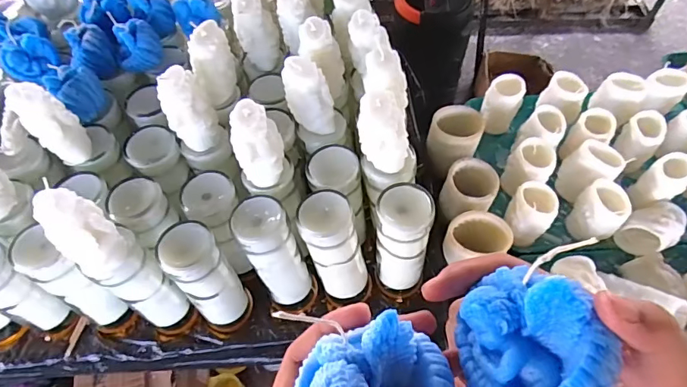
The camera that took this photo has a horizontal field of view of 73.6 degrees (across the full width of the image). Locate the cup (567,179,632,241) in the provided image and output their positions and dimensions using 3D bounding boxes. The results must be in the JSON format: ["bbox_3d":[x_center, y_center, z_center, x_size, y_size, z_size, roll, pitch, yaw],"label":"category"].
[{"bbox_3d":[0.419,0.033,0.757,0.075,0.095,0.067,36,65,22],"label":"cup"}]

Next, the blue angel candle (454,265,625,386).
[{"bbox_3d":[0.087,0.072,0.212,0.064,0.043,0.063,-24,87,28],"label":"blue angel candle"}]

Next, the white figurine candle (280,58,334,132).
[{"bbox_3d":[-0.043,-0.123,0.581,0.049,0.102,0.054,-35,52,-18],"label":"white figurine candle"}]

